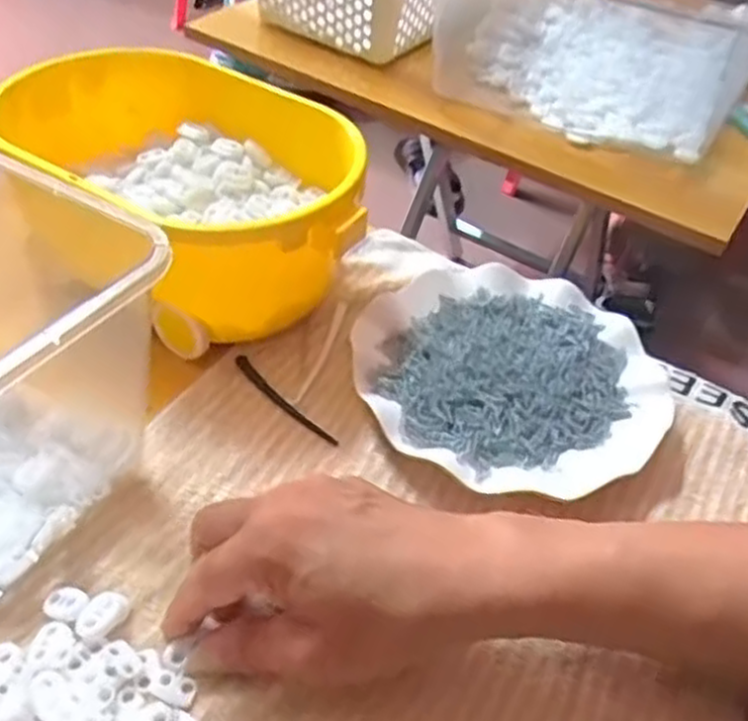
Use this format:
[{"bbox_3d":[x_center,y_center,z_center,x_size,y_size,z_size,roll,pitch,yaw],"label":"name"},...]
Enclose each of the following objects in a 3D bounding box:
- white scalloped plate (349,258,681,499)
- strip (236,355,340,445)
[{"bbox_3d":[0.081,0.008,0.467,0.178,0.022,0.173,2,44,-2],"label":"white scalloped plate"},{"bbox_3d":[-0.053,0.023,0.448,0.010,0.005,0.085,-33,56,-32],"label":"strip"}]

